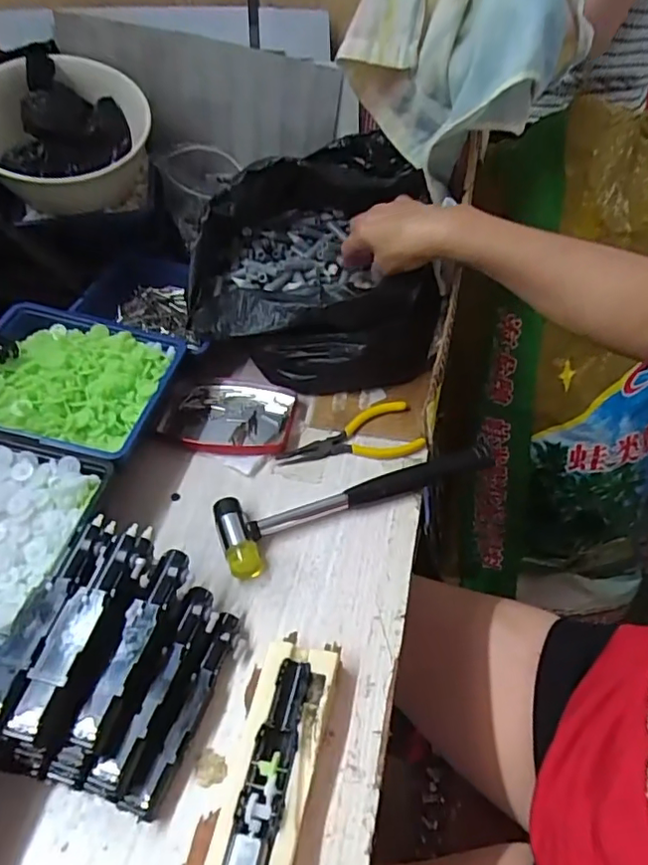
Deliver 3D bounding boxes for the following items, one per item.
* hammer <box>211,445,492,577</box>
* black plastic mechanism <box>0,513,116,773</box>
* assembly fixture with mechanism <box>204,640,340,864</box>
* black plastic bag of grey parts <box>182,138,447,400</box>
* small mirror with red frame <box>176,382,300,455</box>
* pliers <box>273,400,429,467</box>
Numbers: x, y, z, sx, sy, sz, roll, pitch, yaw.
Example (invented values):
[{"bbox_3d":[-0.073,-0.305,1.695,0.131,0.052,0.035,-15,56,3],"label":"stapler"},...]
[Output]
[{"bbox_3d":[0.028,0.046,0.453,0.230,0.021,0.059,-20,51,-16],"label":"hammer"},{"bbox_3d":[-0.161,0.112,0.329,0.033,0.021,0.149,3,48,4],"label":"black plastic mechanism"},{"bbox_3d":[-0.029,0.192,0.322,0.046,0.030,0.138,9,49,9],"label":"assembly fixture with mechanism"},{"bbox_3d":[-0.015,-0.176,0.558,0.219,0.148,0.233,0,48,1],"label":"black plastic bag of grey parts"},{"bbox_3d":[-0.082,-0.014,0.513,0.106,0.011,0.086,5,48,5],"label":"small mirror with red frame"},{"bbox_3d":[0.021,0.006,0.492,0.124,0.011,0.055,-14,49,-11],"label":"pliers"}]

